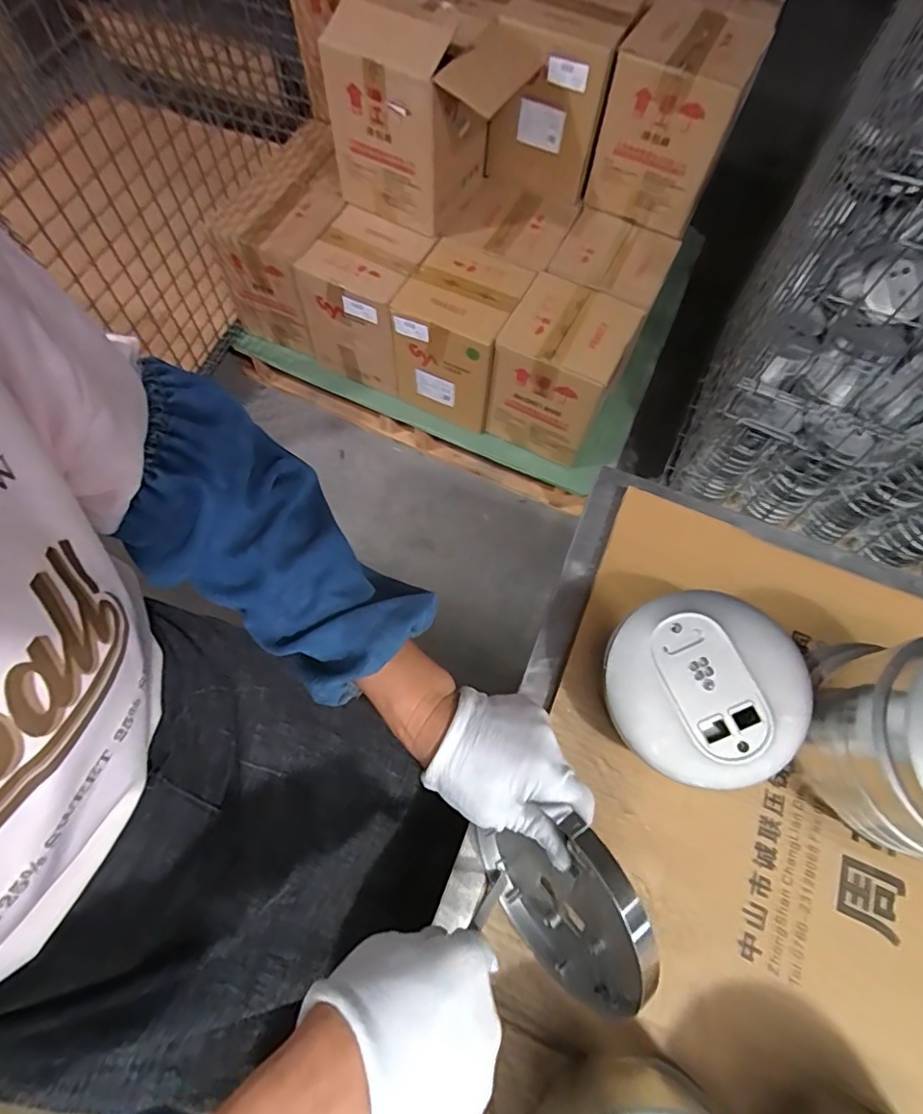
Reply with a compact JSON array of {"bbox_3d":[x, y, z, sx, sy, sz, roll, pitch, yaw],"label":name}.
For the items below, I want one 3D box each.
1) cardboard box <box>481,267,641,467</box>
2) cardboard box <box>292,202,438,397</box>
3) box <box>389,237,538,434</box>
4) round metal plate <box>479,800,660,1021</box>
[{"bbox_3d":[0.212,-0.404,1.185,0.228,0.261,0.232,24,67,9],"label":"cardboard box"},{"bbox_3d":[-0.207,-0.565,1.208,0.227,0.251,0.215,25,67,9],"label":"cardboard box"},{"bbox_3d":[-0.002,-0.485,1.192,0.219,0.258,0.225,23,67,8],"label":"box"},{"bbox_3d":[0.068,0.220,0.335,0.018,0.124,0.112,-16,67,-36],"label":"round metal plate"}]

